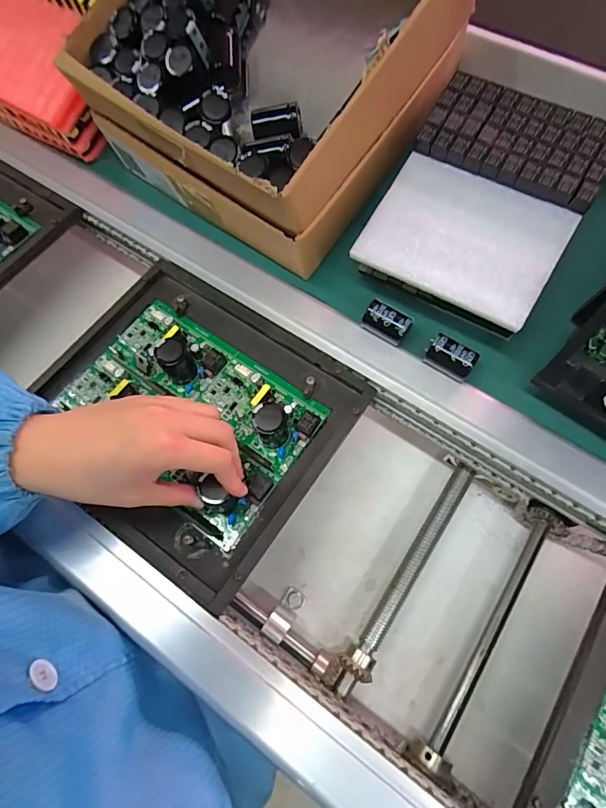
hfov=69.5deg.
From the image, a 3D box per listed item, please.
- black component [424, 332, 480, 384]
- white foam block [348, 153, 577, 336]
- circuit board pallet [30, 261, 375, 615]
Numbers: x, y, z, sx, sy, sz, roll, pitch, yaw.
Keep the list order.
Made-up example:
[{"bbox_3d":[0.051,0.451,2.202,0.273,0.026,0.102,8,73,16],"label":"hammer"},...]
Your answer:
[{"bbox_3d":[0.134,-0.042,0.400,0.042,0.027,0.022,33,72,14],"label":"black component"},{"bbox_3d":[0.137,-0.144,0.378,0.156,0.008,0.116,30,83,15],"label":"white foam block"},{"bbox_3d":[-0.106,0.002,0.391,0.273,0.045,0.232,33,72,14],"label":"circuit board pallet"}]

